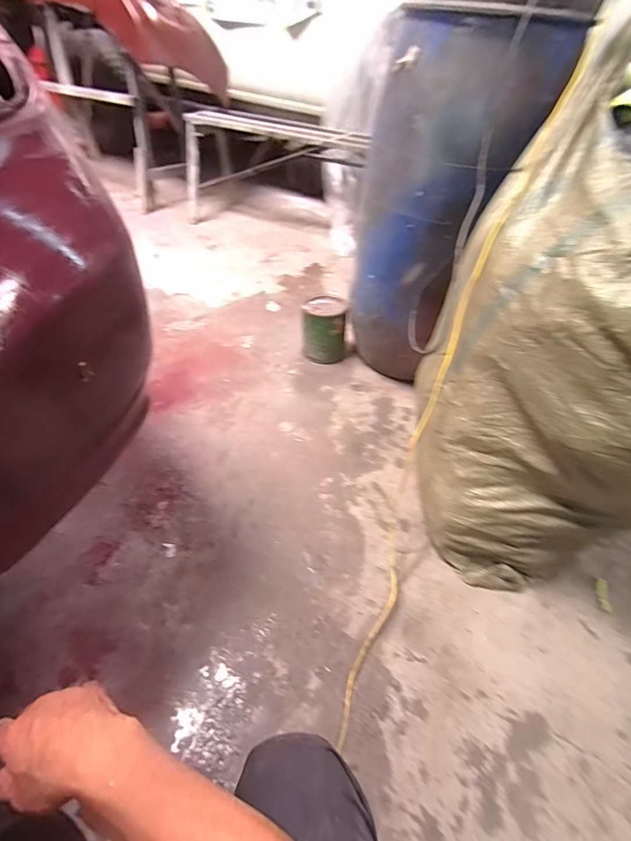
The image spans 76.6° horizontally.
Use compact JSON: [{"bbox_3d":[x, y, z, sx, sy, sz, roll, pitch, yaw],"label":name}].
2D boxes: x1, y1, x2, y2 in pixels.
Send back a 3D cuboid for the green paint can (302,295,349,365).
[{"bbox_3d":[0.037,-0.336,1.485,0.156,0.200,0.167,3,45,-3],"label":"green paint can"}]

